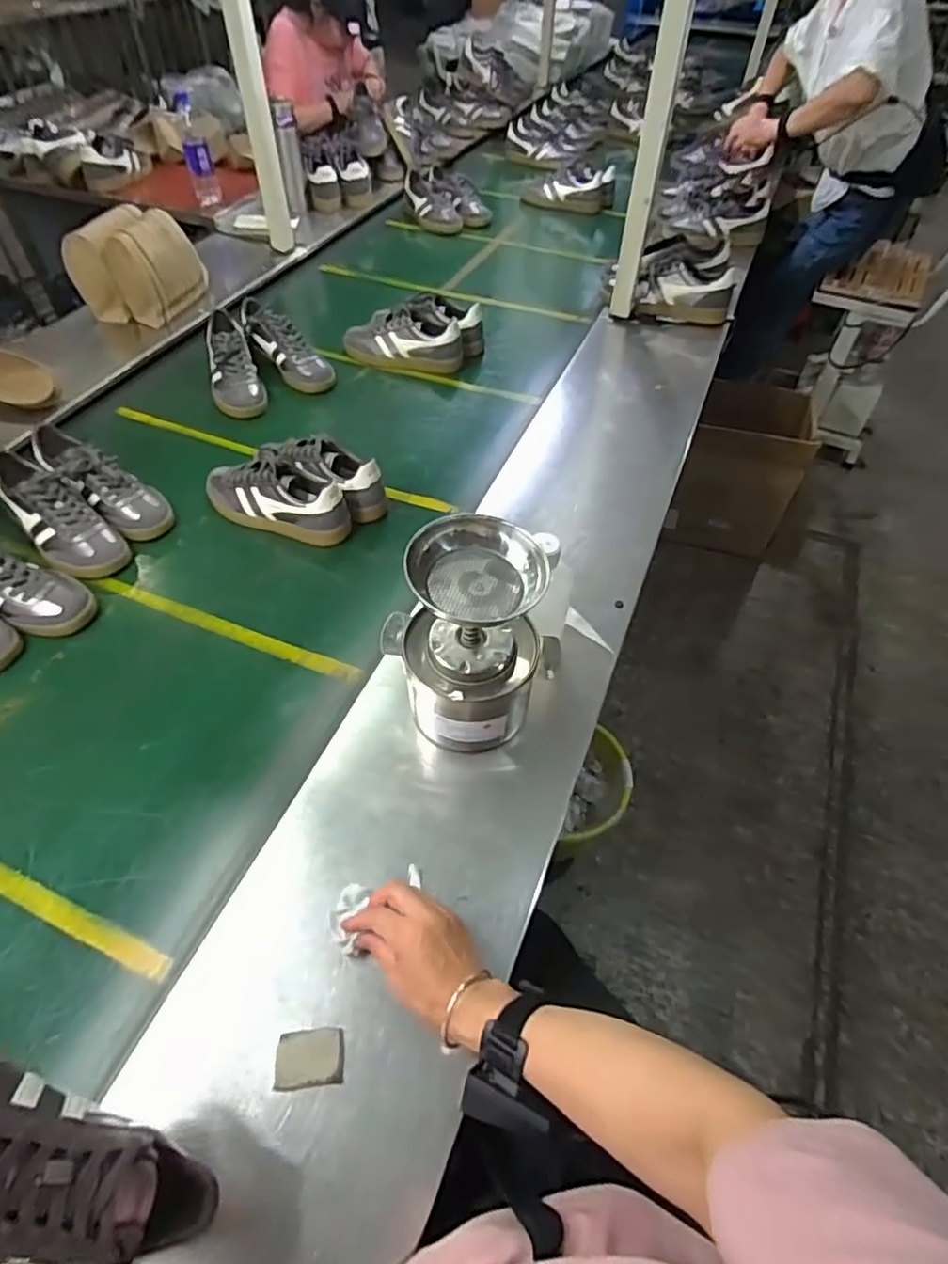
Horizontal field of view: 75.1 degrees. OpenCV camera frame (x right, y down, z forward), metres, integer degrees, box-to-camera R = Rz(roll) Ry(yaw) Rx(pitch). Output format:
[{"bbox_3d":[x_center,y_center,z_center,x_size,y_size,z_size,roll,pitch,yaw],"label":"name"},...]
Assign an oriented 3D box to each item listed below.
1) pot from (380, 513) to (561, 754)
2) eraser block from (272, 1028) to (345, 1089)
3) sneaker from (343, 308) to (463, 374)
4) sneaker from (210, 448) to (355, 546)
[{"bbox_3d":[0.003,0.019,0.628,0.122,0.257,0.120,39,60,21],"label":"pot"},{"bbox_3d":[-0.132,0.344,0.498,0.054,0.011,0.039,-3,51,-2],"label":"eraser block"},{"bbox_3d":[-0.149,-0.594,1.265,0.254,0.098,0.085,18,55,9],"label":"sneaker"},{"bbox_3d":[-0.304,-0.204,0.931,0.241,0.101,0.084,23,54,13],"label":"sneaker"}]

